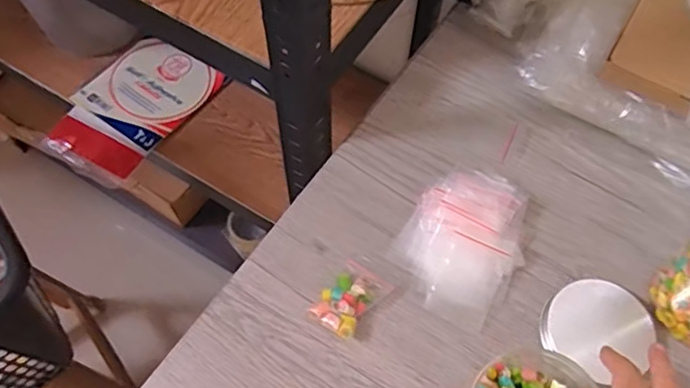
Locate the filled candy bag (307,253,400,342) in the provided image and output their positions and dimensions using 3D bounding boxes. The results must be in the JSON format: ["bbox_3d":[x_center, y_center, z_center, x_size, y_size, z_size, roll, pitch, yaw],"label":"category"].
[{"bbox_3d":[0.007,0.084,0.503,0.047,0.019,0.073,33,66,16],"label":"filled candy bag"}]

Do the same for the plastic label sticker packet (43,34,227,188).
[{"bbox_3d":[-0.335,-0.139,0.937,0.171,0.017,0.253,30,65,15],"label":"plastic label sticker packet"}]

